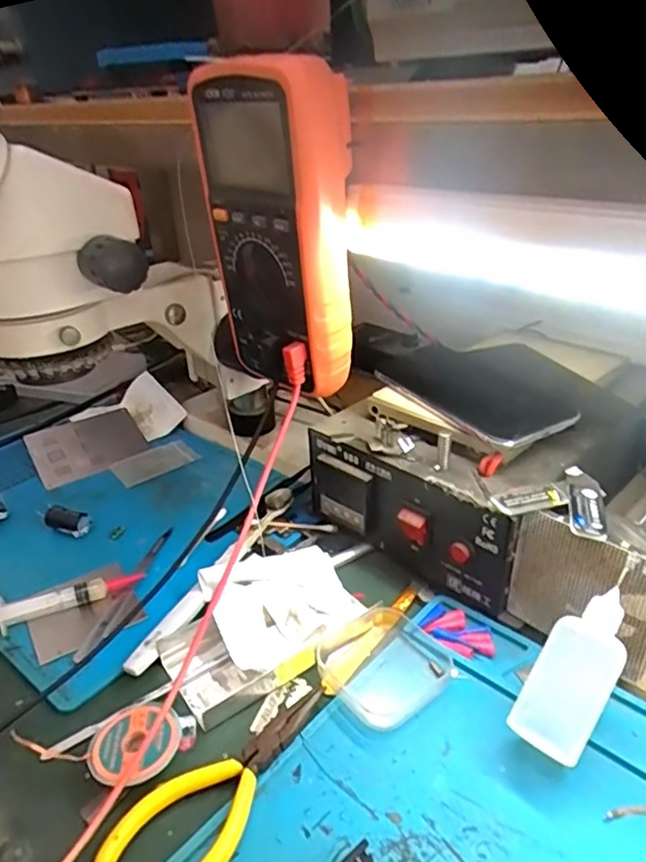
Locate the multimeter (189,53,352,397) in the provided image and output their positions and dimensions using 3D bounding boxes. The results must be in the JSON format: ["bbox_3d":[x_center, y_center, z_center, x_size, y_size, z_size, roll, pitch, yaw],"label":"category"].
[{"bbox_3d":[-0.027,-0.109,0.351,0.089,0.169,0.042,20,37,36],"label":"multimeter"}]

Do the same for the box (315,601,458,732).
[{"bbox_3d":[0.036,0.134,0.356,0.067,0.014,0.065,-20,33,-27],"label":"box"}]

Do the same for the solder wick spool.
[{"bbox_3d":[-0.097,0.159,0.315,0.044,0.017,0.043,-3,29,2],"label":"solder wick spool"}]

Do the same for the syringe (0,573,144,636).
[{"bbox_3d":[-0.179,0.115,0.409,0.113,0.019,0.013,-16,31,-20],"label":"syringe"}]

